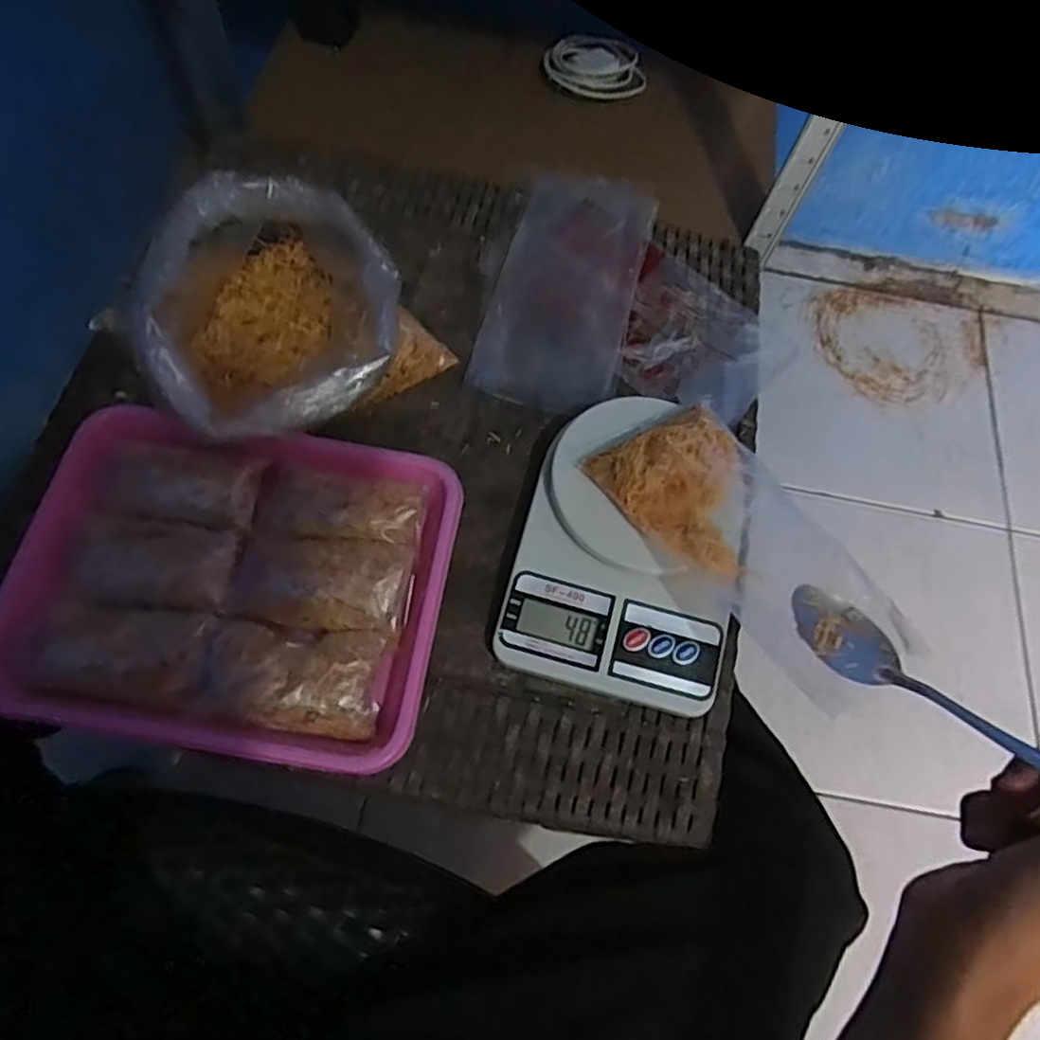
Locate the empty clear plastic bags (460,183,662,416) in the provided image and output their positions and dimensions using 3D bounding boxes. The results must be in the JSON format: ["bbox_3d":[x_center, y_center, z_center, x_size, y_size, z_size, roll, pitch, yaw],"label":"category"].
[{"bbox_3d":[0.034,-0.169,0.499,0.096,0.010,0.201,15,67,4],"label":"empty clear plastic bags"}]

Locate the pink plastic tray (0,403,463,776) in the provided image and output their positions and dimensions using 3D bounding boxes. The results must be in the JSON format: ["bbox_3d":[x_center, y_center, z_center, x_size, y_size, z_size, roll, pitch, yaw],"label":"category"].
[{"bbox_3d":[-0.153,0.036,0.387,0.217,0.052,0.175,9,67,1],"label":"pink plastic tray"}]

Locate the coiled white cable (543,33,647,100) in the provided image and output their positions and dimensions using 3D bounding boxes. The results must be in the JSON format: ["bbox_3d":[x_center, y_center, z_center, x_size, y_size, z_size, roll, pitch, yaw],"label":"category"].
[{"bbox_3d":[0.085,-0.531,0.809,0.106,0.023,0.096,-9,69,-9],"label":"coiled white cable"}]

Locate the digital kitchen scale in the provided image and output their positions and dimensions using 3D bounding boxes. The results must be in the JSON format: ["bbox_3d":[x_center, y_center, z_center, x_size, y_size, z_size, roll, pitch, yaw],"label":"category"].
[{"bbox_3d":[0.066,0.014,0.409,0.126,0.033,0.173,15,67,4],"label":"digital kitchen scale"}]

